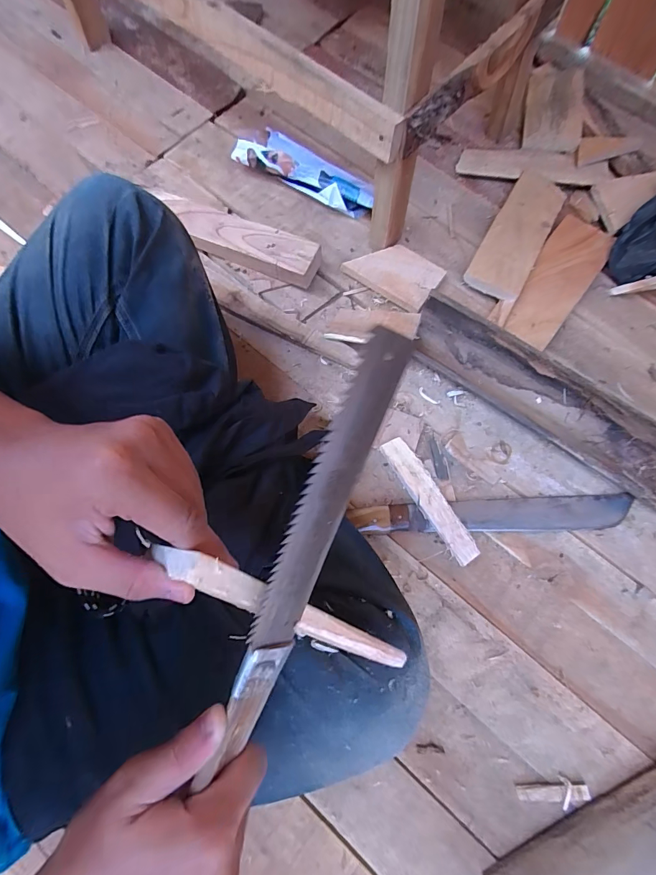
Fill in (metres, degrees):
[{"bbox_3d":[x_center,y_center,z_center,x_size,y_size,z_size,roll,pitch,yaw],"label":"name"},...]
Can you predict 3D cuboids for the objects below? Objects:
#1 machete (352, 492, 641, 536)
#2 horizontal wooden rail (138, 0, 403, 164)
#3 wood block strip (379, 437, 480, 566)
[{"bbox_3d":[0.213,0.100,0.498,0.367,0.023,0.043,-2,72,-2],"label":"machete"},{"bbox_3d":[-0.184,-0.567,0.523,0.693,0.073,0.033,39,75,10],"label":"horizontal wooden rail"},{"bbox_3d":[0.129,0.076,0.492,0.036,0.008,0.173,-30,73,-11],"label":"wood block strip"}]

